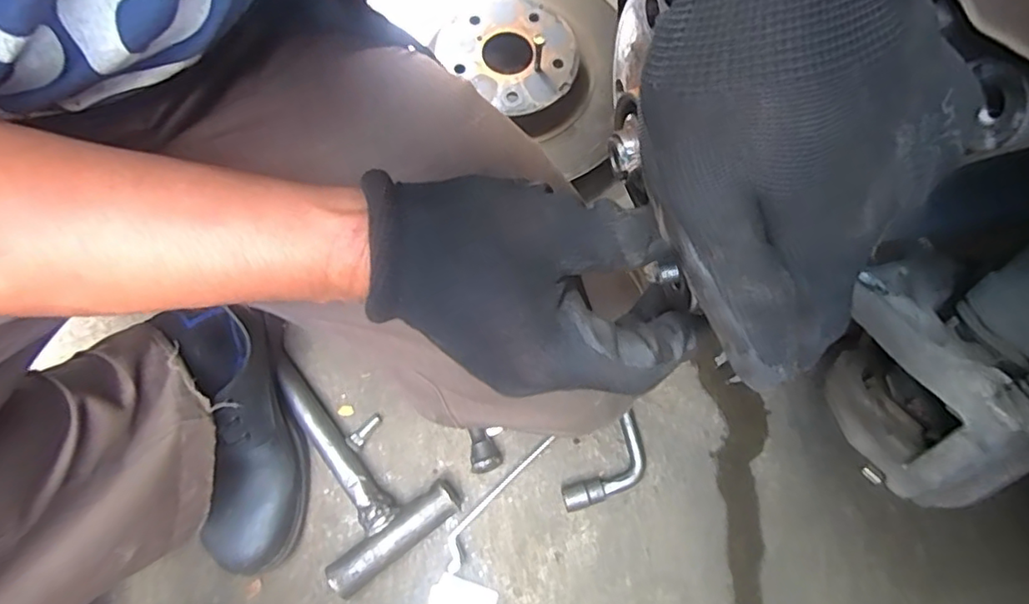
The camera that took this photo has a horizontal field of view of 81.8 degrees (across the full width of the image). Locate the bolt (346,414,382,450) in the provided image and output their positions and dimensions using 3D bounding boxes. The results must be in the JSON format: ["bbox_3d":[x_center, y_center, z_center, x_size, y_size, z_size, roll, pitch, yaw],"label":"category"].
[{"bbox_3d":[-0.153,0.132,0.607,0.015,0.015,0.040,42,79,13],"label":"bolt"}]

